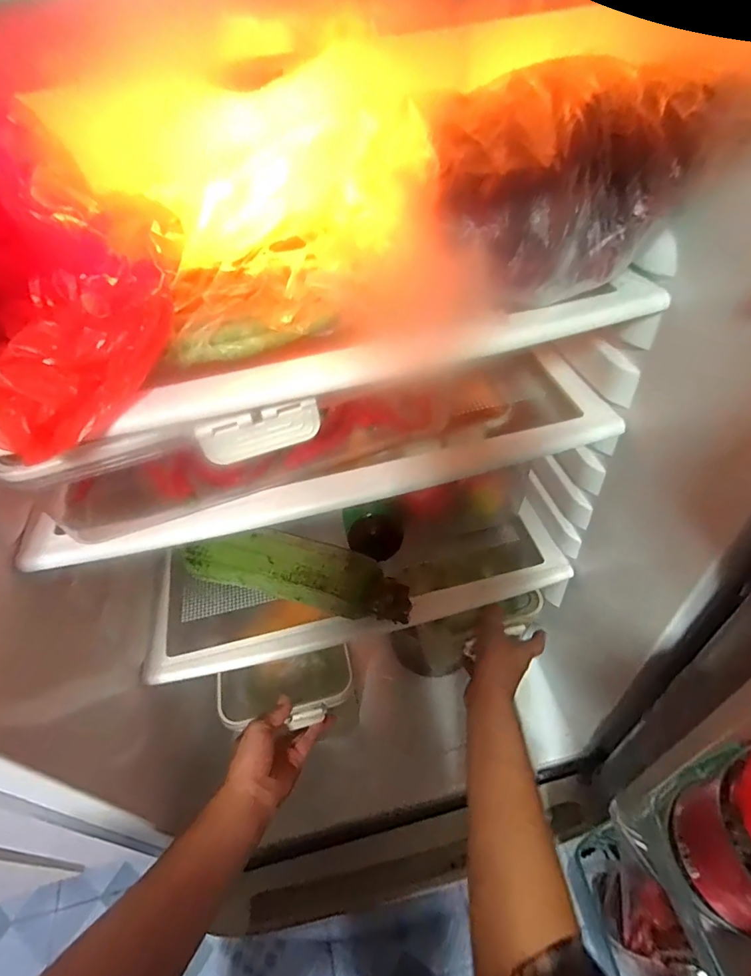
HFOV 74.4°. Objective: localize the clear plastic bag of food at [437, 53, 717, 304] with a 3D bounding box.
[{"bbox_3d":[0.094,-0.161,0.274,0.123,0.100,0.082,-6,48,2],"label":"clear plastic bag of food"}]

